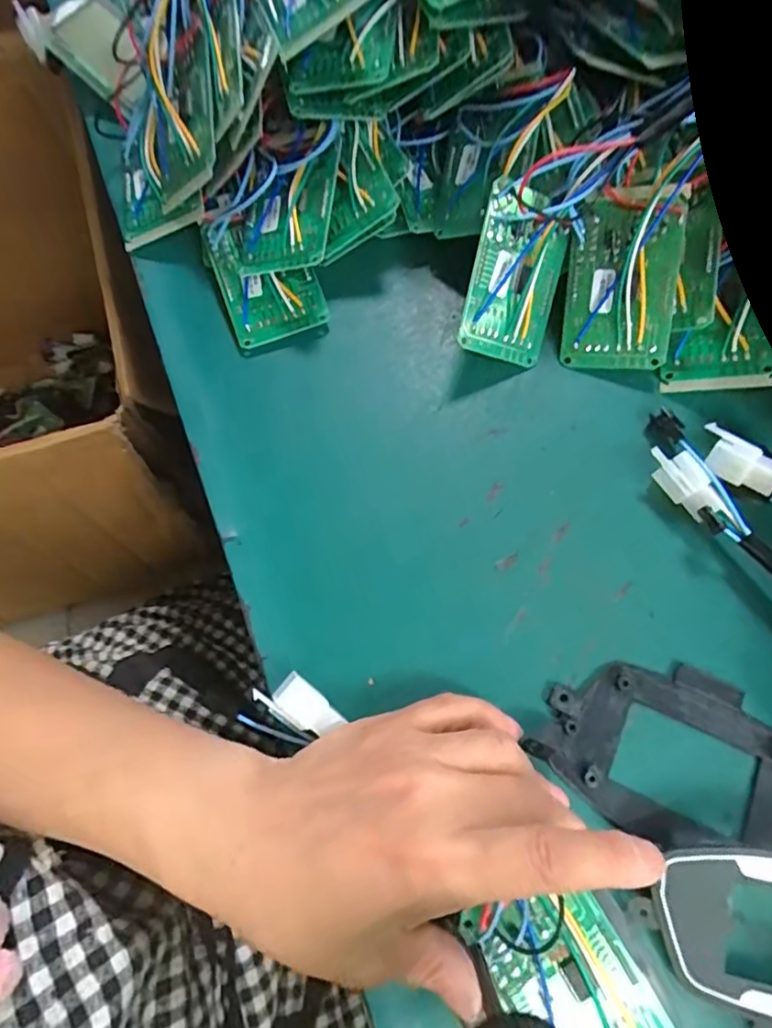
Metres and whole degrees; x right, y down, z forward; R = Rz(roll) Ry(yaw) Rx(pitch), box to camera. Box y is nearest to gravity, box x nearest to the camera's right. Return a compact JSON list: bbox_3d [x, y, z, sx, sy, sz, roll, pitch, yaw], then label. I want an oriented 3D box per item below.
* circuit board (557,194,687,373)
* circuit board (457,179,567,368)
[{"bbox_3d":[0.112,-0.110,0.270,0.050,0.011,0.077,5,107,15],"label":"circuit board"},{"bbox_3d":[0.061,-0.111,0.269,0.047,0.005,0.073,6,106,-25],"label":"circuit board"}]

